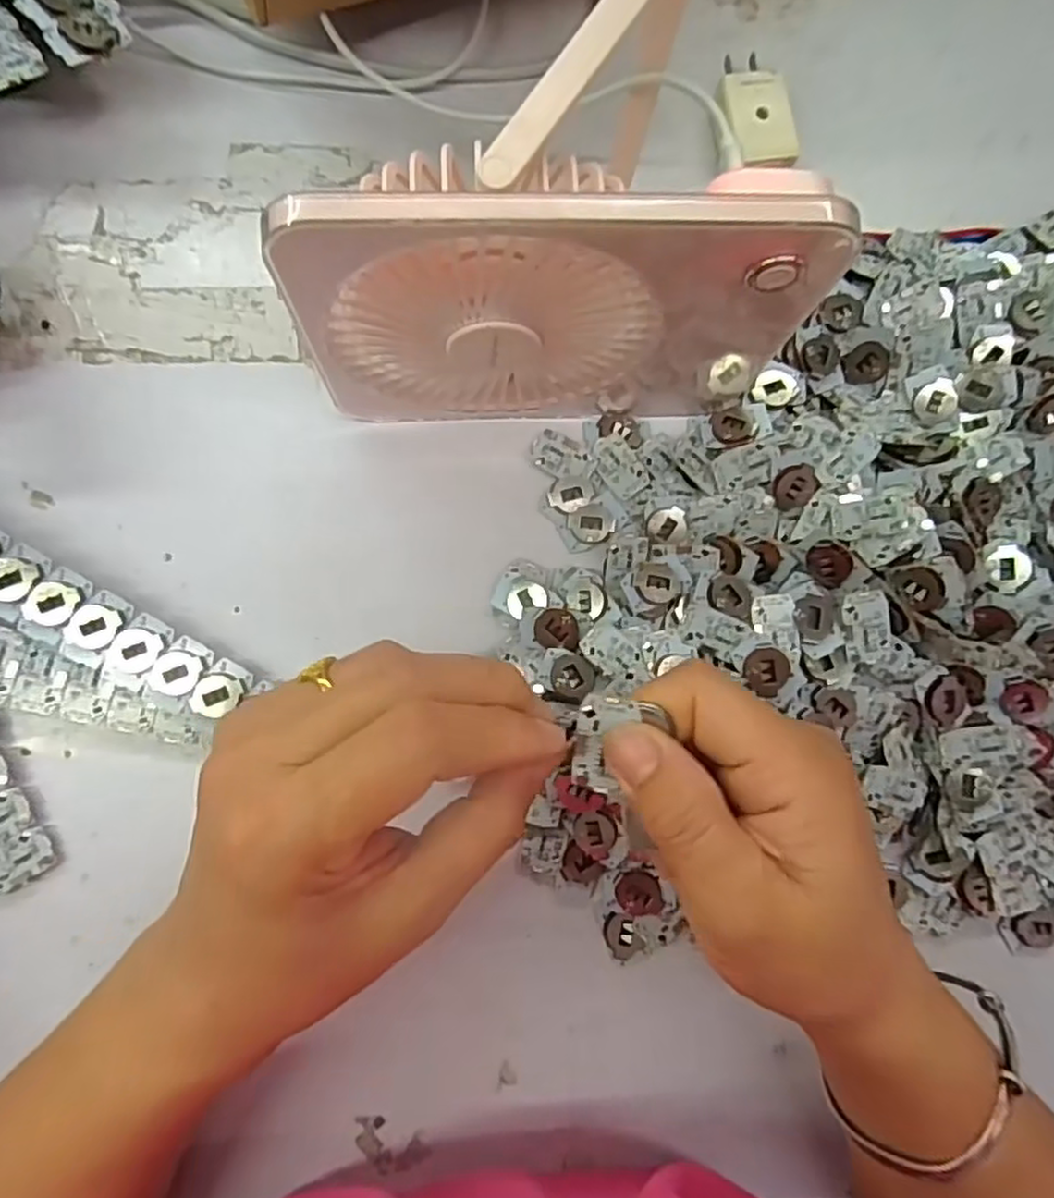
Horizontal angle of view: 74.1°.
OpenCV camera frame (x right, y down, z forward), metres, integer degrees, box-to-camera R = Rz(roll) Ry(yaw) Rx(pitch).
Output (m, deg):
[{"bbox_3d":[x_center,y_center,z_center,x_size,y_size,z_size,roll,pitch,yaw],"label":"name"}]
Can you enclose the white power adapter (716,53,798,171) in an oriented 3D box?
[{"bbox_3d":[0.109,-0.236,0.343,0.033,0.021,0.065,-11,83,-5],"label":"white power adapter"}]

